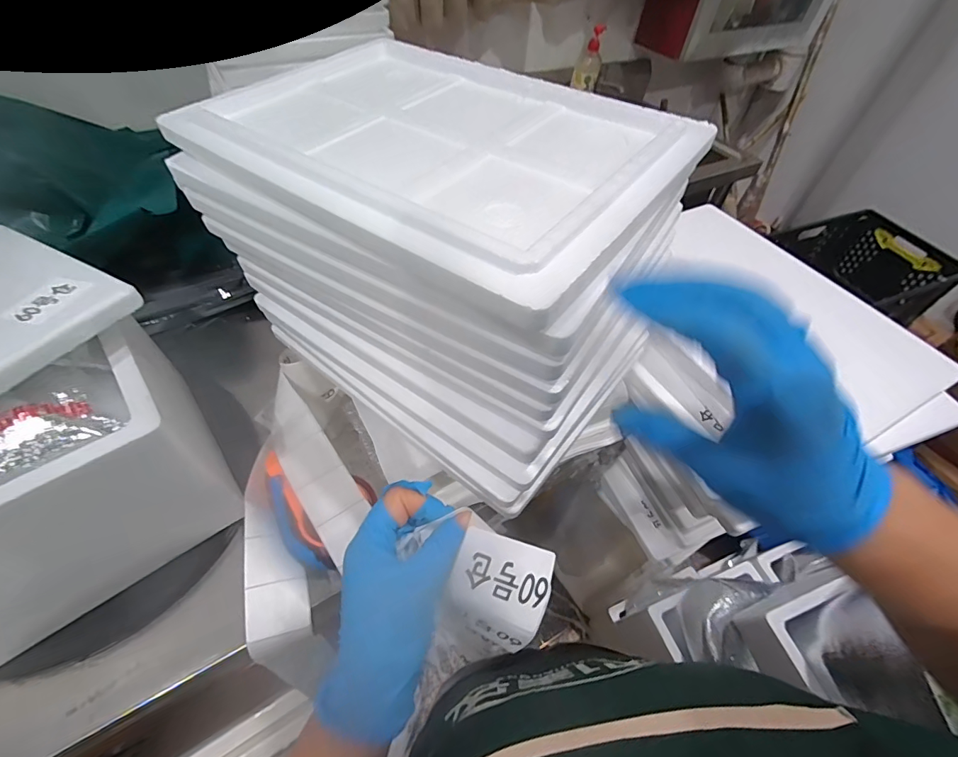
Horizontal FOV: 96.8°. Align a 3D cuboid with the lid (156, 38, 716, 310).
[{"bbox_3d":[-0.036,-0.212,0.356,0.386,0.024,0.278,33,57,20],"label":"lid"}]

